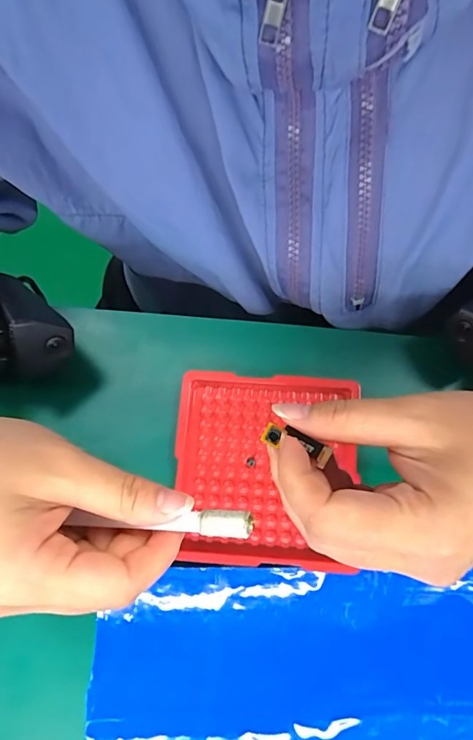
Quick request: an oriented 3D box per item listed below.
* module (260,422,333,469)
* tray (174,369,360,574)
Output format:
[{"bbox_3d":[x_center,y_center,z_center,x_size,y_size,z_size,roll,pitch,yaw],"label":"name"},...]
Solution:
[{"bbox_3d":[0.025,0.030,0.187,0.029,0.004,0.009,19,73,8],"label":"module"},{"bbox_3d":[0.016,0.052,0.246,0.096,0.010,0.101,3,72,2],"label":"tray"}]

